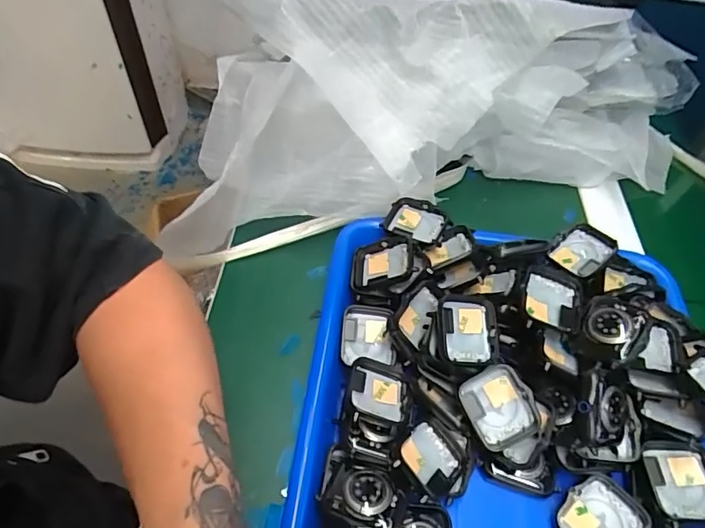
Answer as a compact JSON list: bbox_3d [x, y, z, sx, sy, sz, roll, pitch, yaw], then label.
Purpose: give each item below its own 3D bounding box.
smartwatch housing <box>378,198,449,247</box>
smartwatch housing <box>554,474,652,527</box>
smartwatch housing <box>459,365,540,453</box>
[{"bbox_3d":[0.047,-0.032,0.364,0.044,0.014,0.035,22,53,13],"label":"smartwatch housing"},{"bbox_3d":[0.137,0.142,0.267,0.046,0.010,0.038,-40,54,-13],"label":"smartwatch housing"},{"bbox_3d":[0.086,0.084,0.284,0.036,0.008,0.043,-30,78,5],"label":"smartwatch housing"}]

